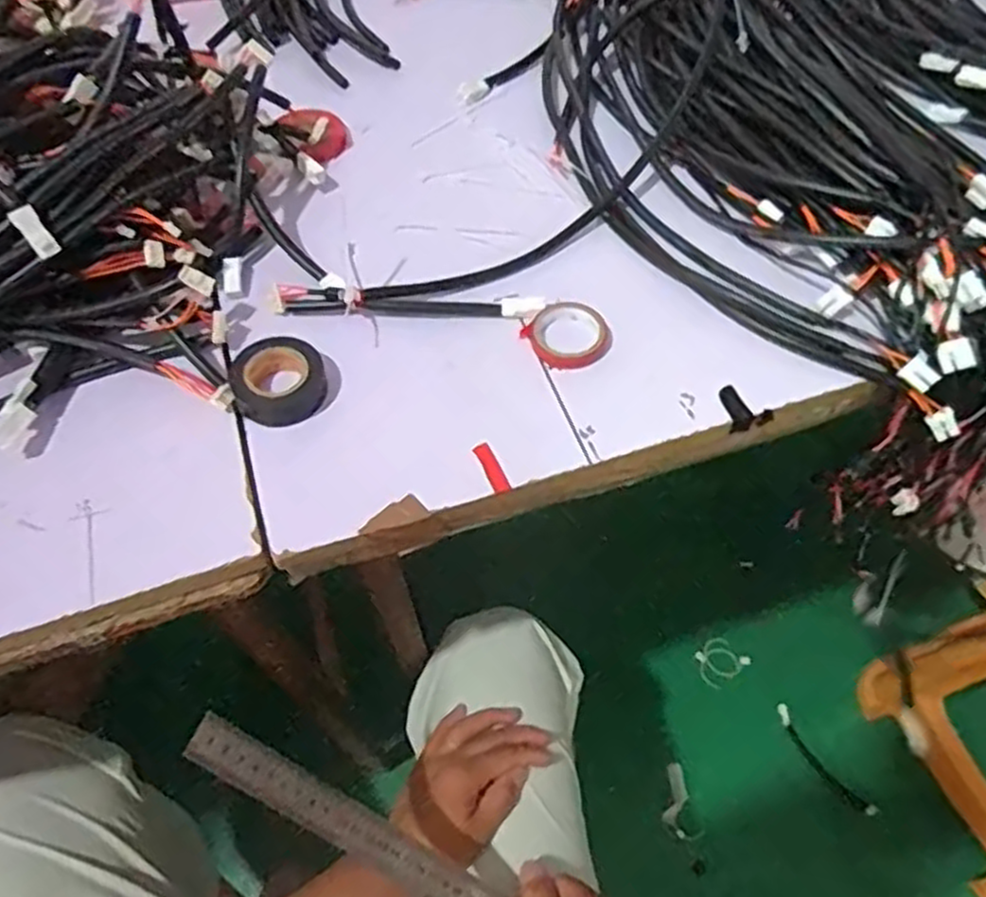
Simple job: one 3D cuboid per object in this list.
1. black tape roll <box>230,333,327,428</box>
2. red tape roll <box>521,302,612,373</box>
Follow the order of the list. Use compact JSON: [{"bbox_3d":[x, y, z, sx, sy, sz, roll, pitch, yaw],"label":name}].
[{"bbox_3d":[-0.130,-0.042,0.448,0.052,0.029,0.050,0,58,1],"label":"black tape roll"},{"bbox_3d":[0.048,-0.071,0.475,0.051,0.011,0.048,0,58,1],"label":"red tape roll"}]

